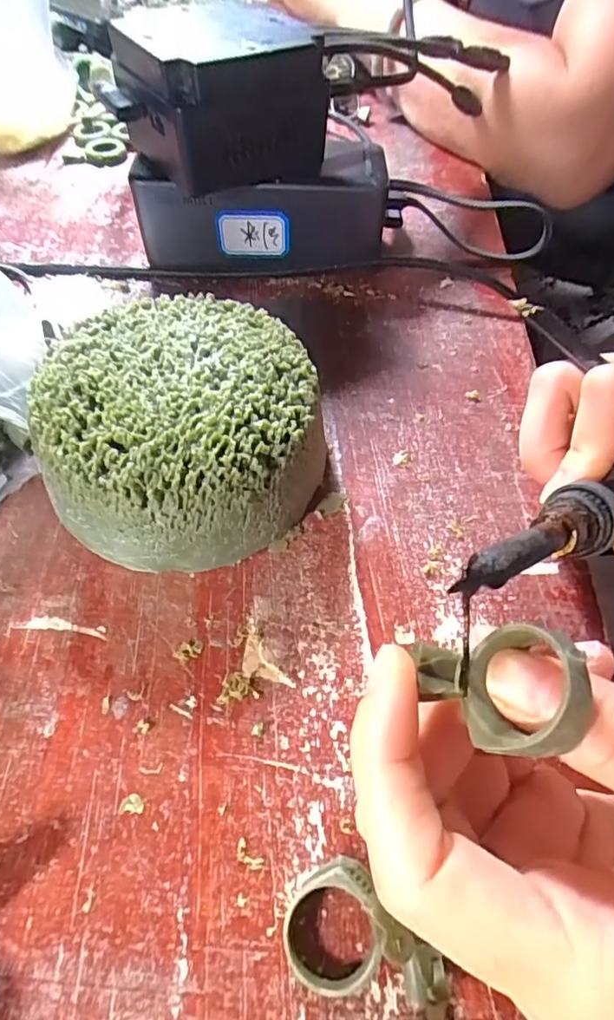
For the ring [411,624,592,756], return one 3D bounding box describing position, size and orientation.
[{"bbox_3d":[0.038,0.035,0.106,0.026,0.018,0.024,1,55,-1],"label":"ring"}]

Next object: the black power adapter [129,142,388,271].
[{"bbox_3d":[-0.024,-0.159,0.287,0.128,0.052,0.047,-3,55,-3],"label":"black power adapter"}]

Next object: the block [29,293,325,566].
[{"bbox_3d":[-0.046,-0.032,0.203,0.098,0.049,0.100,-17,59,-13],"label":"block"}]

